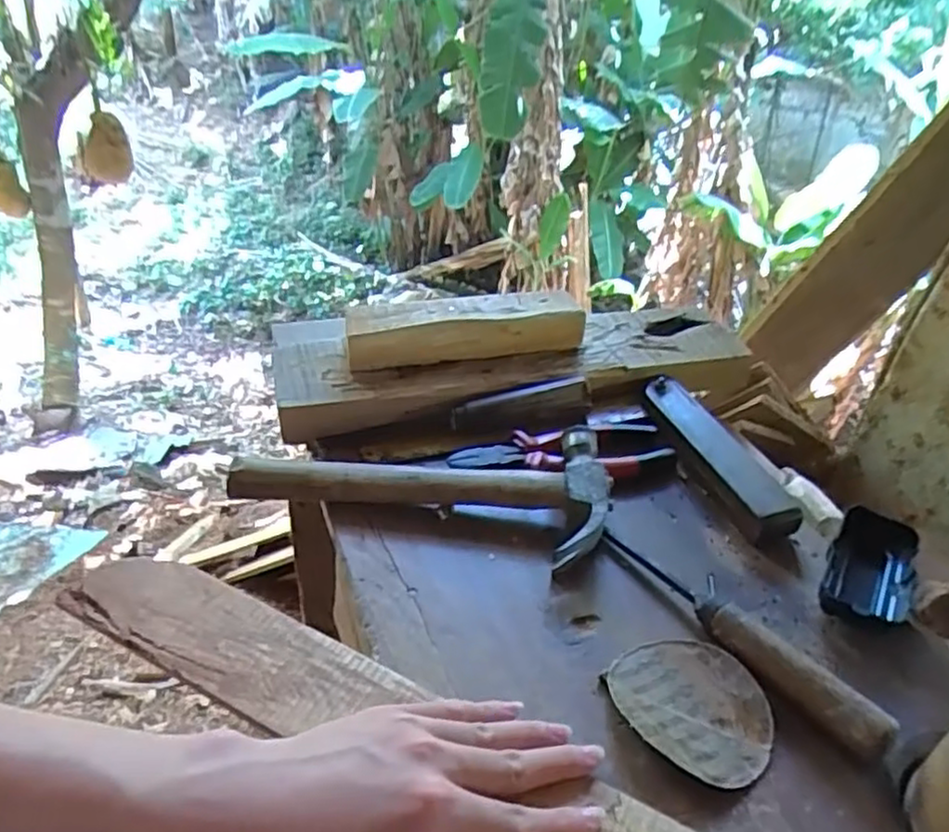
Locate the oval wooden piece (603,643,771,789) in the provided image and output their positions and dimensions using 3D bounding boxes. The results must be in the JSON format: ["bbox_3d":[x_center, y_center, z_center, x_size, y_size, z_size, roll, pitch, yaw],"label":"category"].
[{"bbox_3d":[0.125,0.166,0.407,0.090,0.012,0.084,22,41,20],"label":"oval wooden piece"}]

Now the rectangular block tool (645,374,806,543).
[{"bbox_3d":[0.197,0.024,0.576,0.035,0.024,0.183,-8,40,-17],"label":"rectangular block tool"}]

